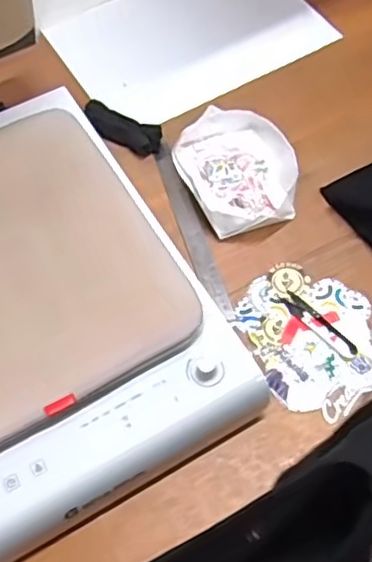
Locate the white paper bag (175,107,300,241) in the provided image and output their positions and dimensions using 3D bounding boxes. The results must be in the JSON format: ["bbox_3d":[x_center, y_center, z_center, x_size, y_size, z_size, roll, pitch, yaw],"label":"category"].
[{"bbox_3d":[0.076,-0.154,0.930,0.160,0.054,0.197,-25,63,-13],"label":"white paper bag"}]

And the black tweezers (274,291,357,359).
[{"bbox_3d":[0.165,0.054,0.829,0.025,0.005,0.118,-39,67,-19],"label":"black tweezers"}]

